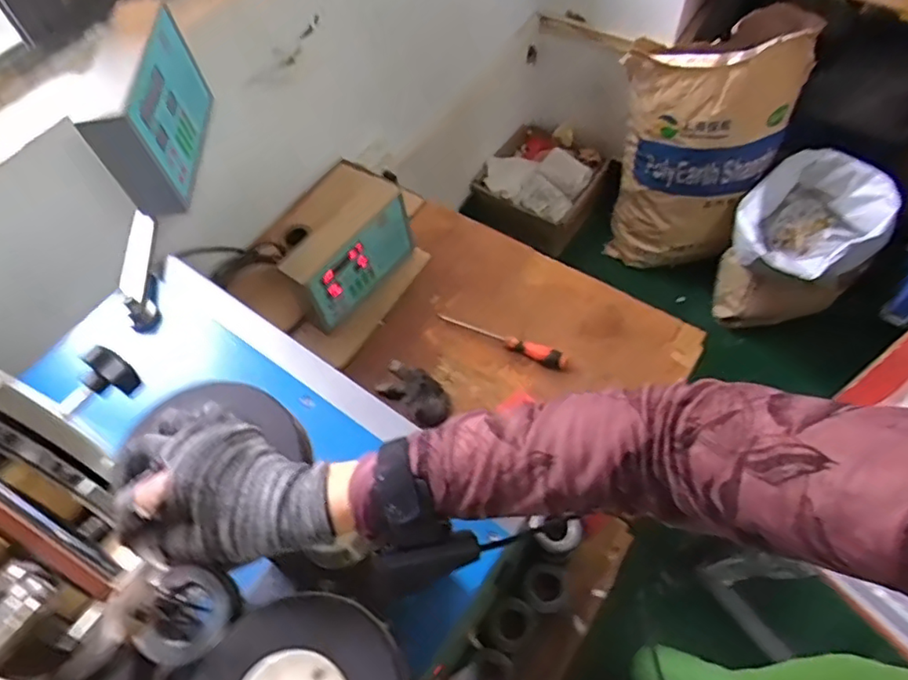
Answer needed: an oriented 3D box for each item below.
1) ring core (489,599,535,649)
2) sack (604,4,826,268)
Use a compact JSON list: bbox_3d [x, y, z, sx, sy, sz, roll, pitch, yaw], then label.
[{"bbox_3d":[0.072,0.349,0.733,0.052,0.018,0.058,39,68,22],"label":"ring core"},{"bbox_3d":[0.630,-0.516,1.568,0.387,0.610,0.325,24,63,15],"label":"sack"}]

